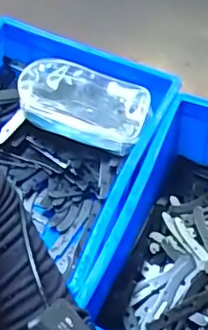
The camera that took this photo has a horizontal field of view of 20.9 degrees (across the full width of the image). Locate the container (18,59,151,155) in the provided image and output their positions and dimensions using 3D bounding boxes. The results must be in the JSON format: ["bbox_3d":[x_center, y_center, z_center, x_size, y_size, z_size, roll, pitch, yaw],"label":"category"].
[{"bbox_3d":[-0.028,-0.093,0.845,0.184,0.060,0.106,16,53,9],"label":"container"}]

